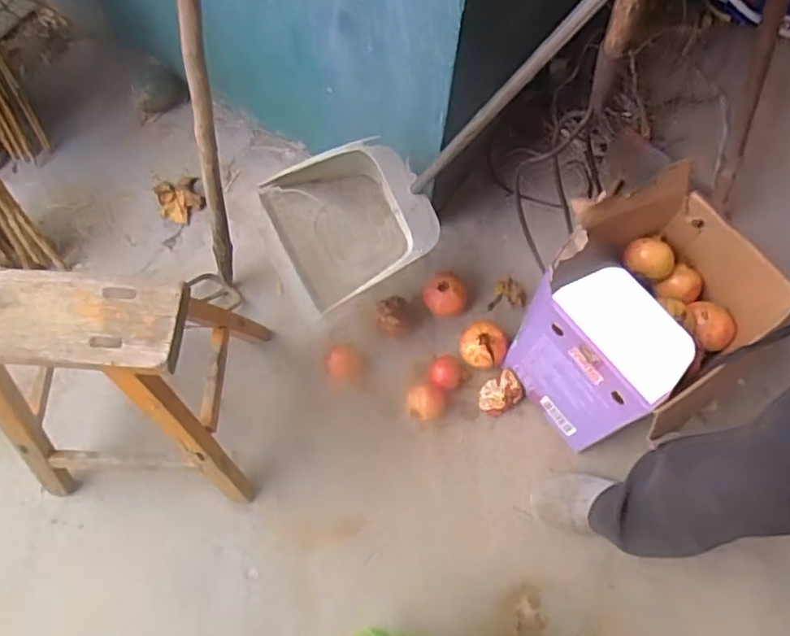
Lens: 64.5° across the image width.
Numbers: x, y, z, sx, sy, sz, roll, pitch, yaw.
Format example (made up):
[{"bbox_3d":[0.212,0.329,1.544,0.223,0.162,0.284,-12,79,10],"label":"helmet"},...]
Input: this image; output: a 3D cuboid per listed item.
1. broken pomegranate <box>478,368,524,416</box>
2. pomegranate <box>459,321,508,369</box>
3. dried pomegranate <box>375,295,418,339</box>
[{"bbox_3d":[0.199,0.146,1.199,0.084,0.055,0.065,-28,71,-14],"label":"broken pomegranate"},{"bbox_3d":[0.169,0.054,1.204,0.085,0.071,0.079,6,67,-1],"label":"pomegranate"},{"bbox_3d":[0.002,-0.003,1.243,0.082,0.061,0.084,4,67,-2],"label":"dried pomegranate"}]

